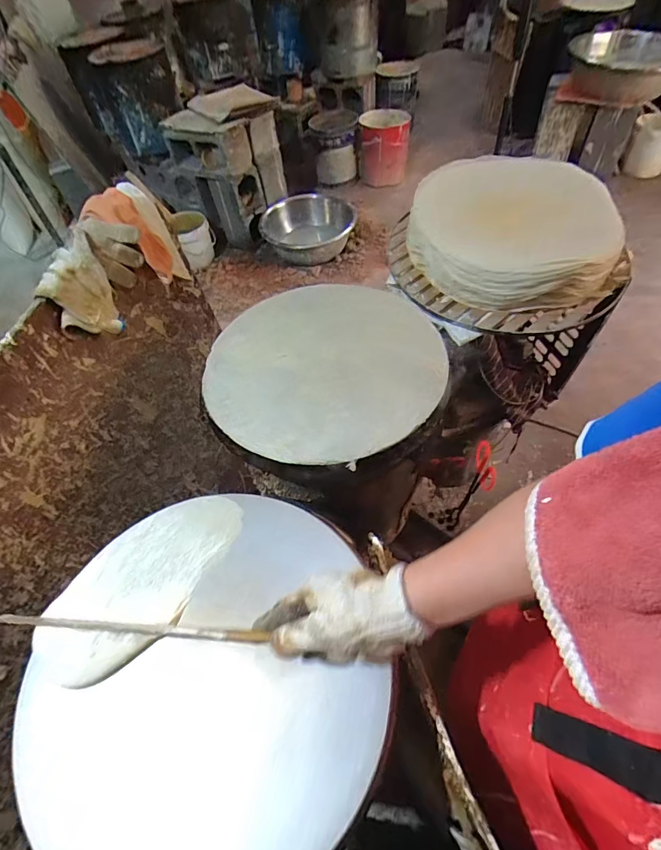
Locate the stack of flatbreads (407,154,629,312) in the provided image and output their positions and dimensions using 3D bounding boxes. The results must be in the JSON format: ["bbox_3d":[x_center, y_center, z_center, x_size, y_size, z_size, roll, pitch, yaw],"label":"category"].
[{"bbox_3d":[0.379,-0.372,0.888,0.422,0.156,0.396,17,58,16],"label":"stack of flatbreads"}]

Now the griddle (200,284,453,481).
[{"bbox_3d":[-0.008,-0.095,0.698,0.374,0.036,0.378,-2,55,3],"label":"griddle"}]

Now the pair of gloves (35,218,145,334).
[{"bbox_3d":[-0.376,-0.229,0.692,0.084,0.110,0.180,9,56,11],"label":"pair of gloves"}]

